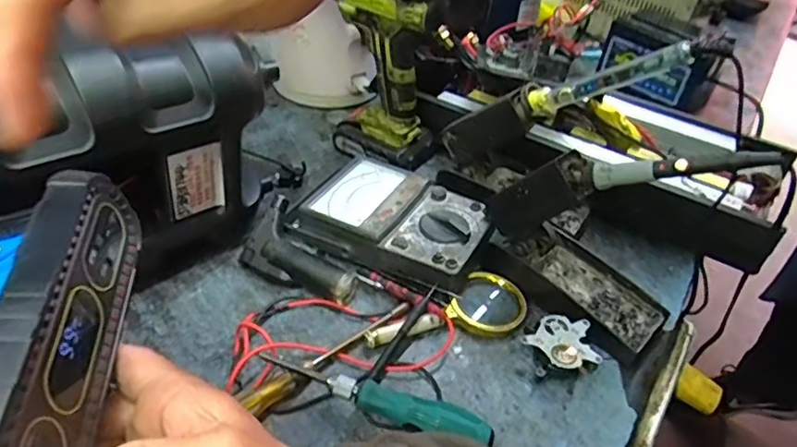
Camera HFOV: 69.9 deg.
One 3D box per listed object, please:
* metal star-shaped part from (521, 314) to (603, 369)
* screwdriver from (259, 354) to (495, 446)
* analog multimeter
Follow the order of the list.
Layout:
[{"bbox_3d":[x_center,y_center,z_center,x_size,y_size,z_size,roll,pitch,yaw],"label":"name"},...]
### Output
[{"bbox_3d":[0.138,0.103,0.473,0.051,0.027,0.053,-23,48,-29],"label":"metal star-shaped part"},{"bbox_3d":[-0.017,0.134,0.420,0.172,0.031,0.023,13,41,9],"label":"screwdriver"},{"bbox_3d":[-0.008,-0.003,0.563,0.189,0.047,0.119,22,43,19],"label":"analog multimeter"}]

